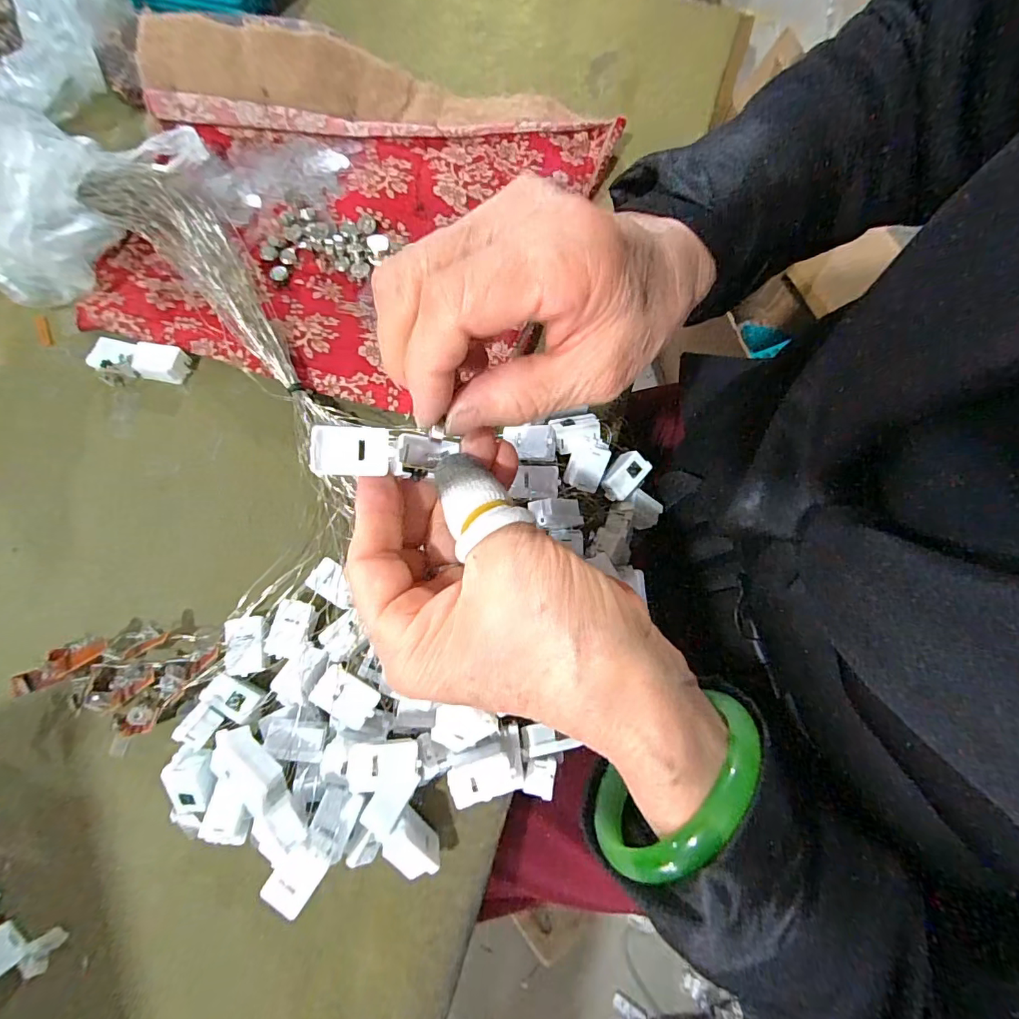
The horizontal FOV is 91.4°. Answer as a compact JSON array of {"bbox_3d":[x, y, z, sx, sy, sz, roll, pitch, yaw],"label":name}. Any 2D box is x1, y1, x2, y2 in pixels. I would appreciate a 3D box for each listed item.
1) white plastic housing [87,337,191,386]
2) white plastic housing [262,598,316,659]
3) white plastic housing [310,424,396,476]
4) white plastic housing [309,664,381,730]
[{"bbox_3d":[-0.214,-0.084,0.285,0.054,0.009,0.026,9,75,1],"label":"white plastic housing"},{"bbox_3d":[-0.108,0.058,0.243,0.019,0.007,0.027,10,75,1],"label":"white plastic housing"},{"bbox_3d":[-0.057,-0.021,0.181,0.029,0.004,0.018,-1,85,-14],"label":"white plastic housing"},{"bbox_3d":[-0.073,0.083,0.219,0.027,0.006,0.017,33,77,7],"label":"white plastic housing"}]

